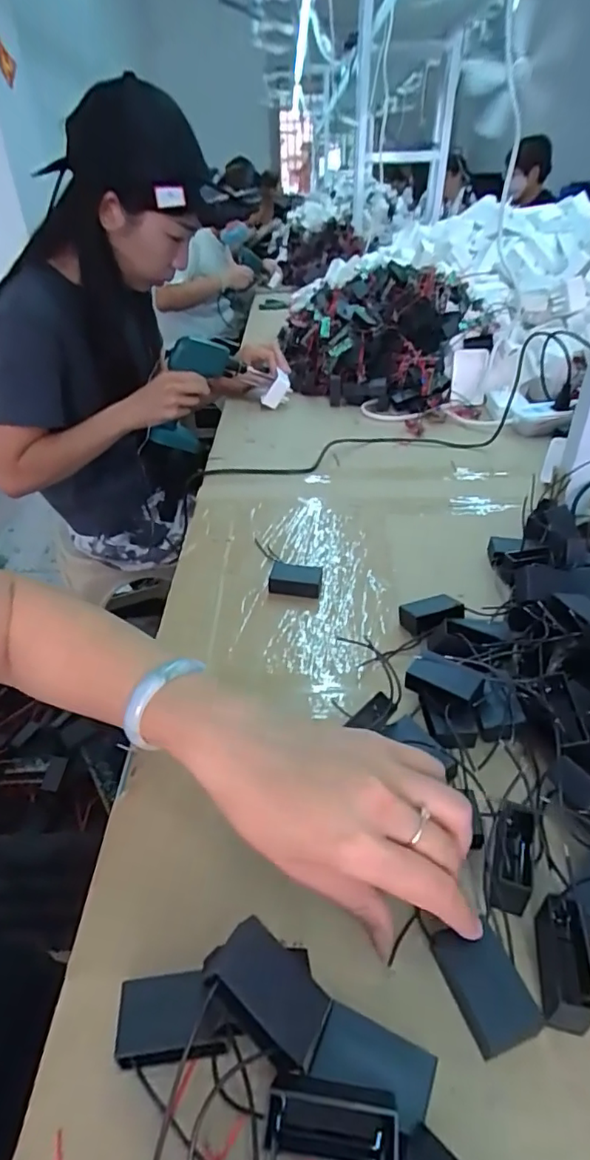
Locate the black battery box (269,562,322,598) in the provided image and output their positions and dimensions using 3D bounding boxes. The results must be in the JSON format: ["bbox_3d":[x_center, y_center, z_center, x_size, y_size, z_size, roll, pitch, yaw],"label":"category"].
[{"bbox_3d":[0.001,0.000,0.526,0.049,0.015,0.034,3,36,7],"label":"black battery box"}]

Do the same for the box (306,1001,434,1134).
[{"bbox_3d":[0.033,0.210,0.236,0.047,0.021,0.027,15,39,22],"label":"box"}]

